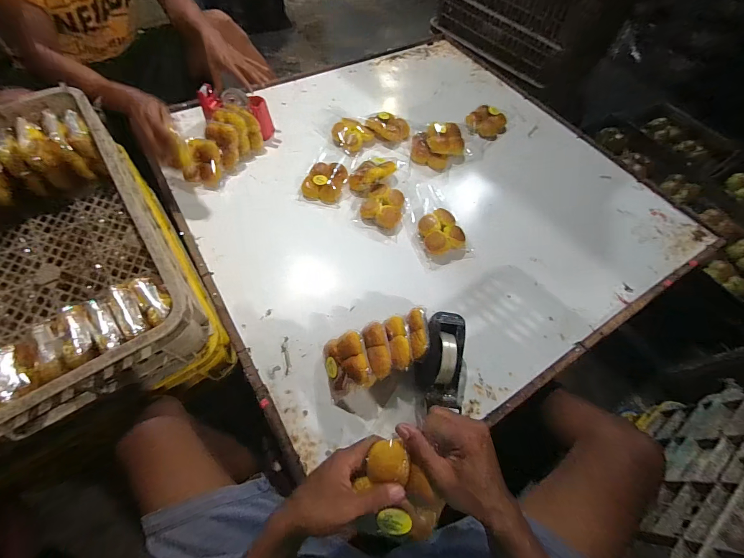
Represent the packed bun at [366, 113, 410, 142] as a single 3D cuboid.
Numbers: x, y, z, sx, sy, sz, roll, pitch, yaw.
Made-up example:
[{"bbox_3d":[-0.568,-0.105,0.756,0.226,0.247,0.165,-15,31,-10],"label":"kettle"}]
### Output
[{"bbox_3d":[0.050,-0.476,1.023,0.138,0.044,0.084,8,62,2],"label":"packed bun"}]

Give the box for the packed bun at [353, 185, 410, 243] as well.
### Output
[{"bbox_3d":[0.030,-0.180,0.866,0.121,0.038,0.134,21,63,8],"label":"packed bun"}]

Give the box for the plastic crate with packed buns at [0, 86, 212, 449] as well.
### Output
[{"bbox_3d":[-0.603,-0.045,0.562,0.422,0.147,0.634,-32,68,-17],"label":"plastic crate with packed buns"}]

